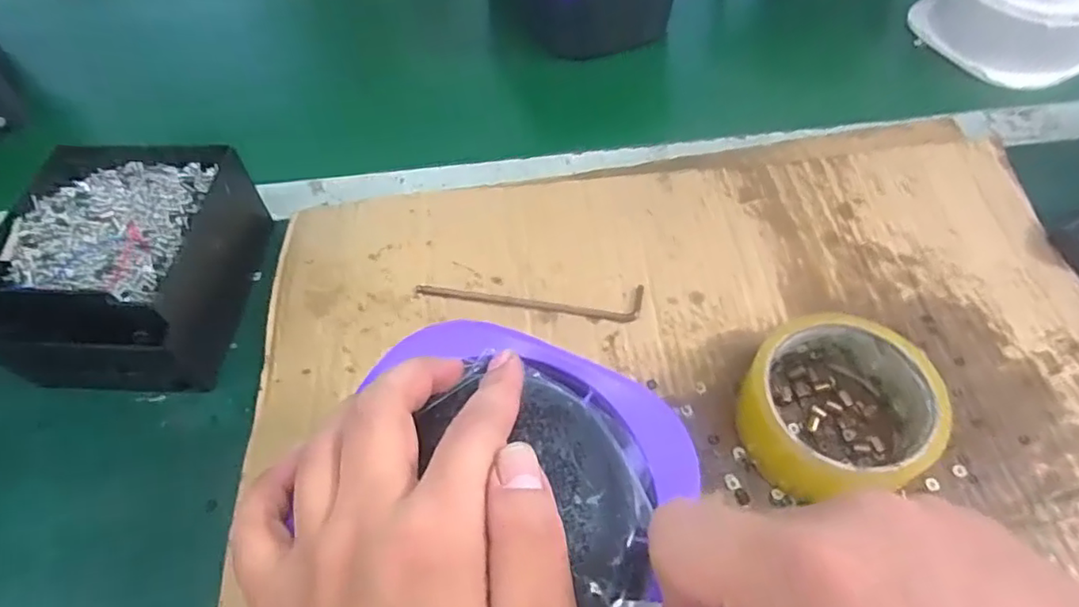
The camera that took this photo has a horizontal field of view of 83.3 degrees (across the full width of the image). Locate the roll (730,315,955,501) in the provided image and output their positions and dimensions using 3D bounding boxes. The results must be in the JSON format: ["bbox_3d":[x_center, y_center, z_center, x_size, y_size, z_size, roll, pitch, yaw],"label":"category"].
[{"bbox_3d":[0.156,0.053,0.316,0.098,0.041,0.091,-2,58,2],"label":"roll"}]

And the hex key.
[{"bbox_3d":[-0.007,-0.005,0.382,0.141,0.004,0.024,5,58,6],"label":"hex key"}]

